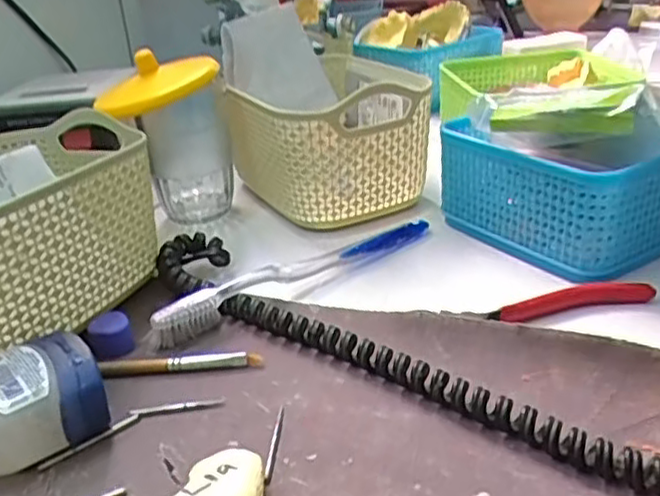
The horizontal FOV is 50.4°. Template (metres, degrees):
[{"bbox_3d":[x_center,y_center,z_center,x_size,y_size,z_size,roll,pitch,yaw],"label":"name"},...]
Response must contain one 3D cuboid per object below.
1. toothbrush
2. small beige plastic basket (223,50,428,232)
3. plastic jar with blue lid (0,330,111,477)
[{"bbox_3d":[-0.015,0.010,0.397,0.187,0.020,0.015,-23,31,-31],"label":"toothbrush"},{"bbox_3d":[-0.005,-0.080,0.509,0.124,0.085,0.166,-11,27,-10],"label":"small beige plastic basket"},{"bbox_3d":[-0.124,0.065,0.287,0.059,0.037,0.048,-20,30,-26],"label":"plastic jar with blue lid"}]

